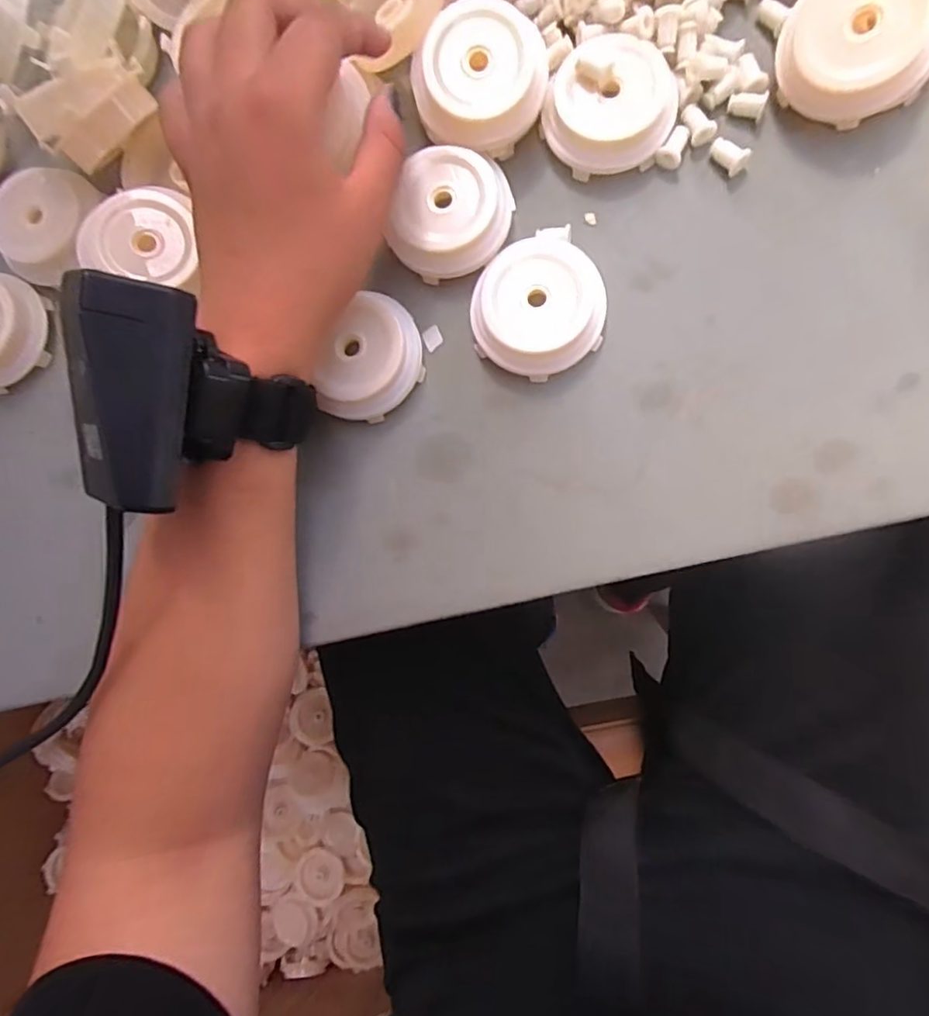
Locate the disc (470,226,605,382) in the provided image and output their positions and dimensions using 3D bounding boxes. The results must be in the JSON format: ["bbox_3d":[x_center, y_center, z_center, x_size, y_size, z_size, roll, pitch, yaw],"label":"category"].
[{"bbox_3d":[0.032,-0.088,0.255,0.058,0.019,0.056,-37,82,3],"label":"disc"}]

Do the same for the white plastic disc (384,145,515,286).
[{"bbox_3d":[-0.007,-0.131,0.260,0.048,0.019,0.051,-1,86,7],"label":"white plastic disc"}]

